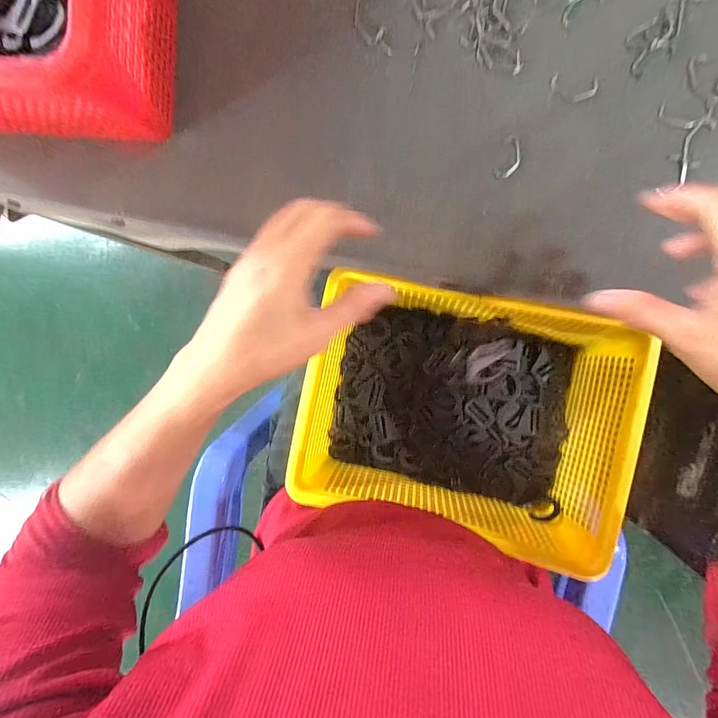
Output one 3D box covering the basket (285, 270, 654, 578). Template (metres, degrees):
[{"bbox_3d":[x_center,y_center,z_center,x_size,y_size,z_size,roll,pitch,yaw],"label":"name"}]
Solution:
[{"bbox_3d":[0.097,0.047,0.374,0.296,0.100,0.220,11,96,3],"label":"basket"}]

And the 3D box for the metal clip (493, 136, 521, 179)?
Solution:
[{"bbox_3d":[0.120,-0.161,0.294,0.017,0.004,0.033,18,96,2],"label":"metal clip"}]

